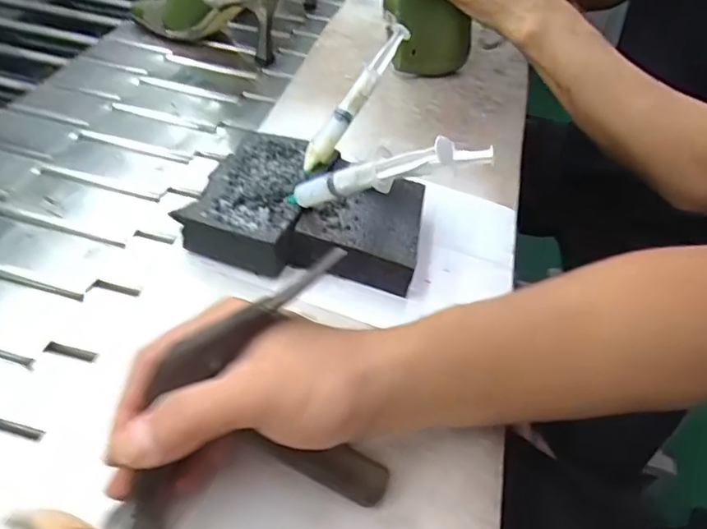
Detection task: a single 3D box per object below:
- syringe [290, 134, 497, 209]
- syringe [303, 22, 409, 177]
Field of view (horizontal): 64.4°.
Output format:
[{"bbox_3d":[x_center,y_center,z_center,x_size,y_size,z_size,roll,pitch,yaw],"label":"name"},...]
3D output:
[{"bbox_3d":[0.014,-0.058,0.352,0.162,0.020,0.017,-7,30,44],"label":"syringe"},{"bbox_3d":[0.003,-0.132,0.446,0.015,0.020,0.139,30,82,22],"label":"syringe"}]

